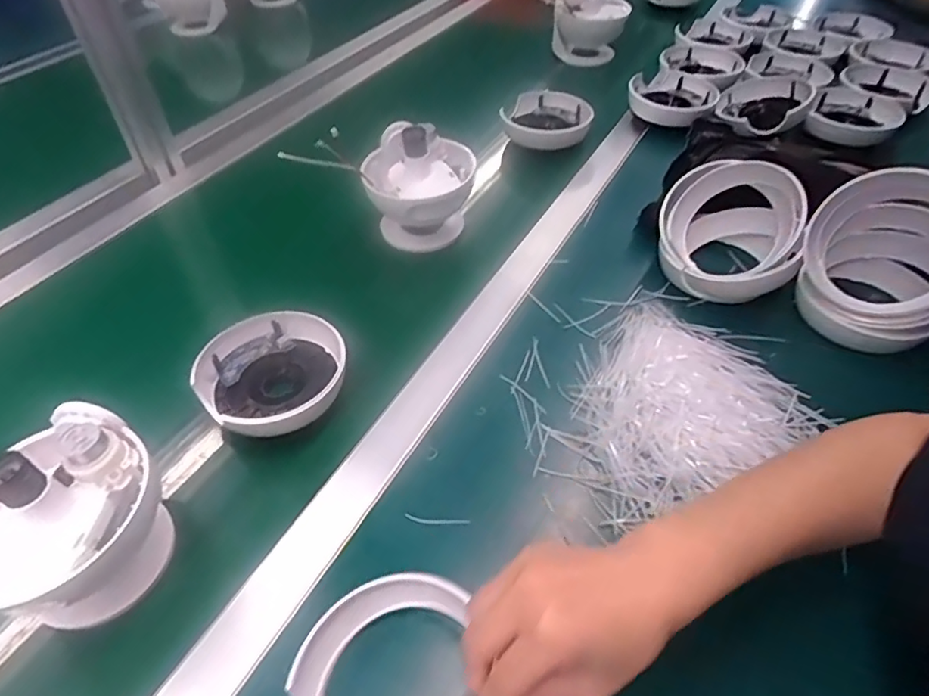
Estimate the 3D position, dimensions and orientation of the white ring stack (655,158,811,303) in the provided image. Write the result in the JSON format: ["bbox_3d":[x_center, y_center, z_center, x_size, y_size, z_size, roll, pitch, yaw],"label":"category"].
[{"bbox_3d":[0.253,-0.115,0.565,0.123,0.097,0.107,19,49,18],"label":"white ring stack"}]

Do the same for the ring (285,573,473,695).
[{"bbox_3d":[-0.042,0.187,0.318,0.101,0.036,0.116,-7,46,-6],"label":"ring"}]

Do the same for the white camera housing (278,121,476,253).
[{"bbox_3d":[-0.048,-0.167,0.637,0.117,0.117,0.108,2,46,3],"label":"white camera housing"}]

